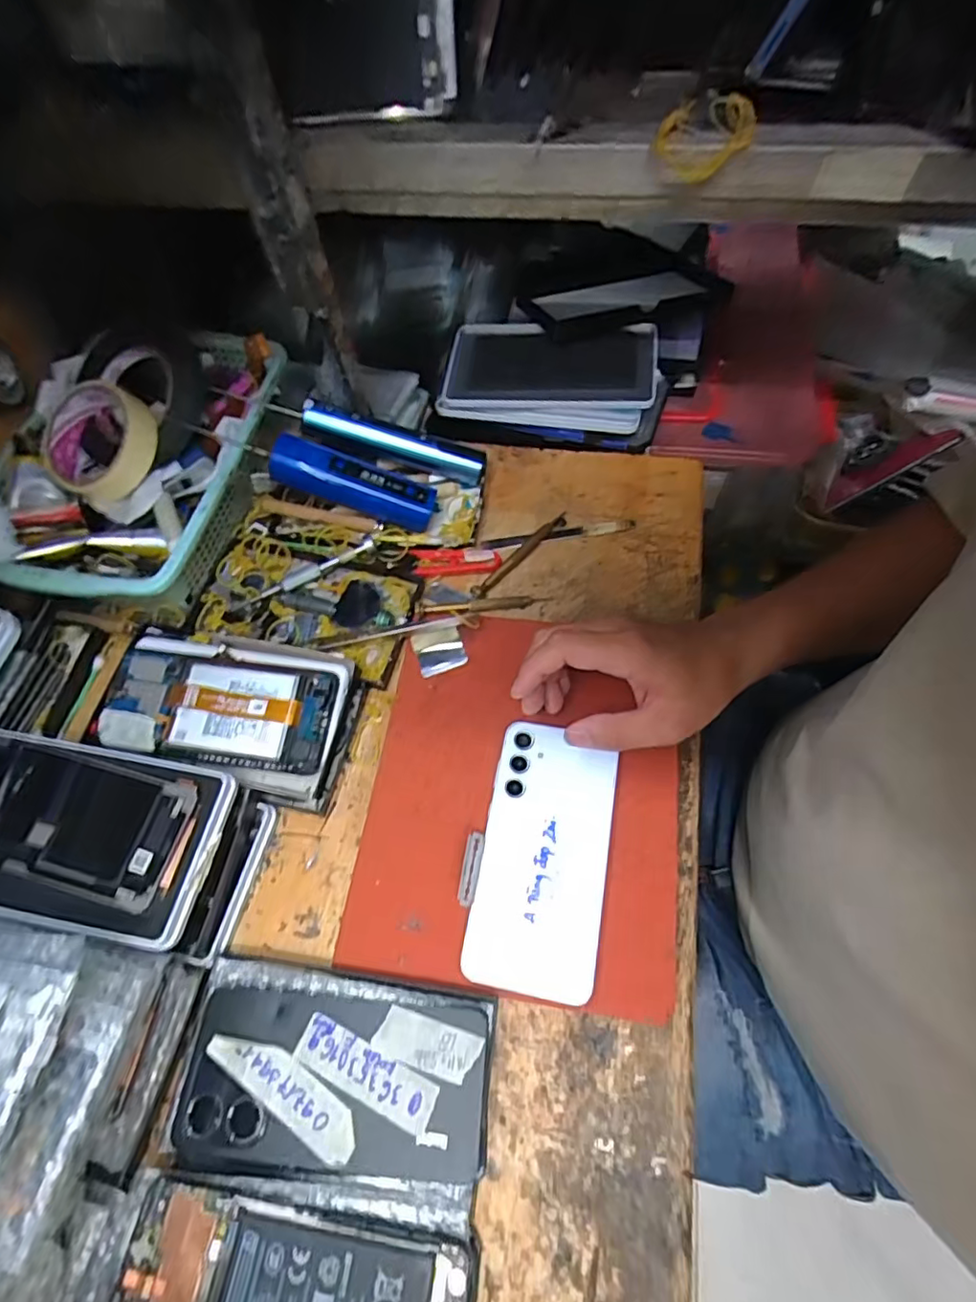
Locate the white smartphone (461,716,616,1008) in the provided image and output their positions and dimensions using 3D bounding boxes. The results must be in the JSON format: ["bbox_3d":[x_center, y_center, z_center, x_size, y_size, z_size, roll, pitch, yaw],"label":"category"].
[{"bbox_3d":[0.035,0.124,0.367,0.076,0.009,0.156,9,65,4],"label":"white smartphone"}]

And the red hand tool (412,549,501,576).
[{"bbox_3d":[-0.026,-0.072,0.479,0.071,0.009,0.021,-1,63,3],"label":"red hand tool"}]

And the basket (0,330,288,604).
[{"bbox_3d":[-0.283,-0.154,0.475,0.191,0.066,0.259,9,64,8],"label":"basket"}]

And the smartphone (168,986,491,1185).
[{"bbox_3d":[-0.080,0.227,0.311,0.157,0.013,0.076,2,58,3],"label":"smartphone"}]

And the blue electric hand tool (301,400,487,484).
[{"bbox_3d":[-0.077,-0.179,0.499,0.152,0.026,0.027,14,63,-10],"label":"blue electric hand tool"}]

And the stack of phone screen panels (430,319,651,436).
[{"bbox_3d":[0.053,-0.246,0.526,0.183,0.028,0.103,6,70,10],"label":"stack of phone screen panels"}]

